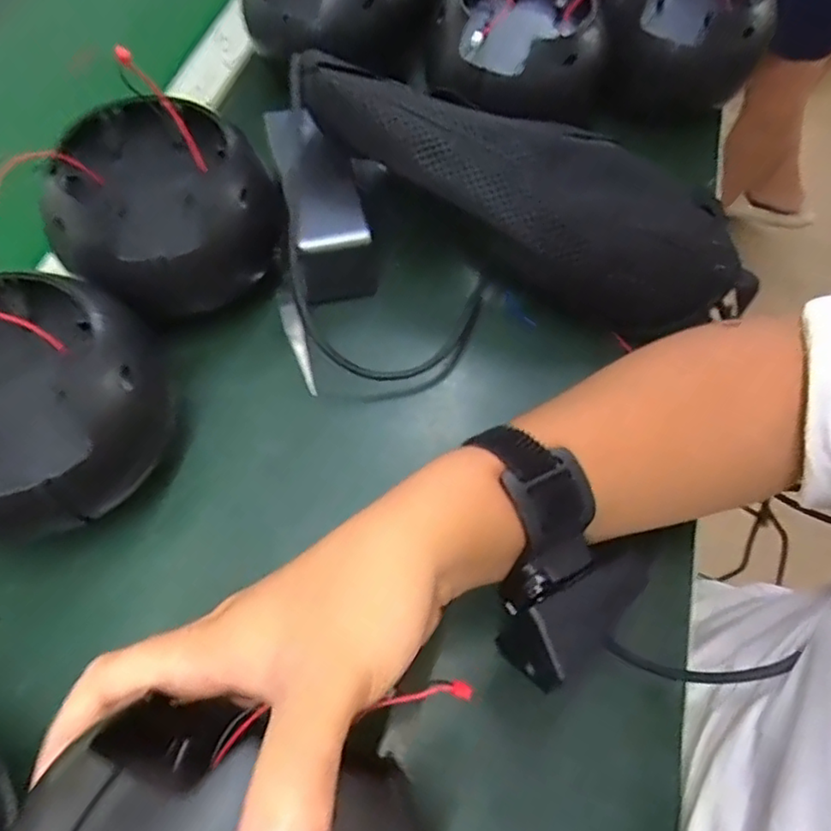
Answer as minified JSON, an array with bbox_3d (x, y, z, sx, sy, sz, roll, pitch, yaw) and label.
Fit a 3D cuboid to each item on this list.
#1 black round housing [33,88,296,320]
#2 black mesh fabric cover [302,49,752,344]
[{"bbox_3d":[-0.154,-0.125,0.388,0.123,0.088,0.112,1,62,-2],"label":"black round housing"},{"bbox_3d":[0.068,-0.137,0.391,0.296,0.069,0.095,24,62,-9],"label":"black mesh fabric cover"}]

